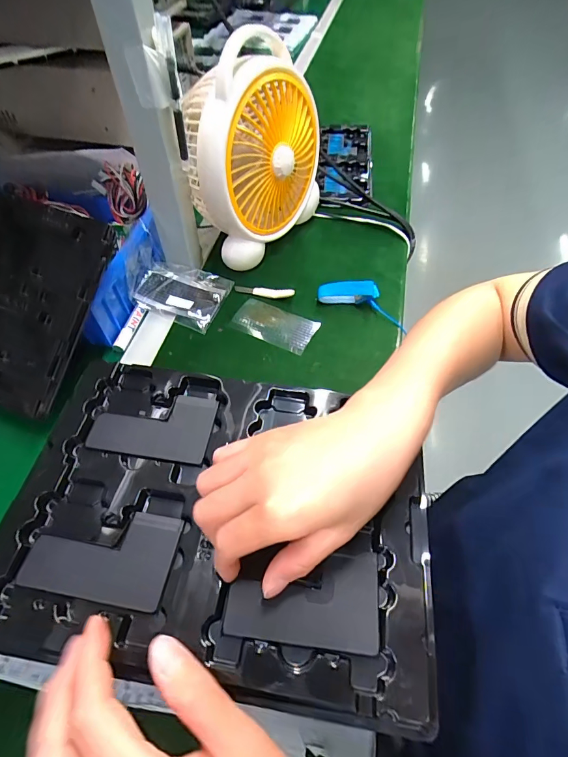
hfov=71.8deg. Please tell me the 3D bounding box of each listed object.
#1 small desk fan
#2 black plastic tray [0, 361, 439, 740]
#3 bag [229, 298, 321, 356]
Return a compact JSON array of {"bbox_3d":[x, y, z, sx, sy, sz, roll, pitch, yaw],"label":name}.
[{"bbox_3d":[-0.039,-0.304,0.535,0.114,0.235,0.200,22,57,14],"label":"small desk fan"},{"bbox_3d":[-0.044,0.090,0.282,0.289,0.022,0.208,8,52,5],"label":"black plastic tray"},{"bbox_3d":[-0.014,-0.072,0.528,0.113,0.008,0.058,21,59,19],"label":"bag"}]

